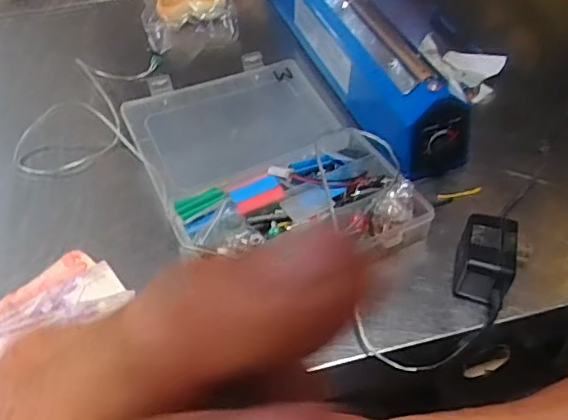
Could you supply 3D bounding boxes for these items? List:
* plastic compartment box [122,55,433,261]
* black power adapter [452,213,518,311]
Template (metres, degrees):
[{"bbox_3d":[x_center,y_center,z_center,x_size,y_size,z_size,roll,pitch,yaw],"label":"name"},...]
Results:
[{"bbox_3d":[-0.013,-0.048,0.553,0.210,0.040,0.265,-20,50,-14],"label":"plastic compartment box"},{"bbox_3d":[0.158,0.039,0.463,0.041,0.045,0.056,13,50,14],"label":"black power adapter"}]

